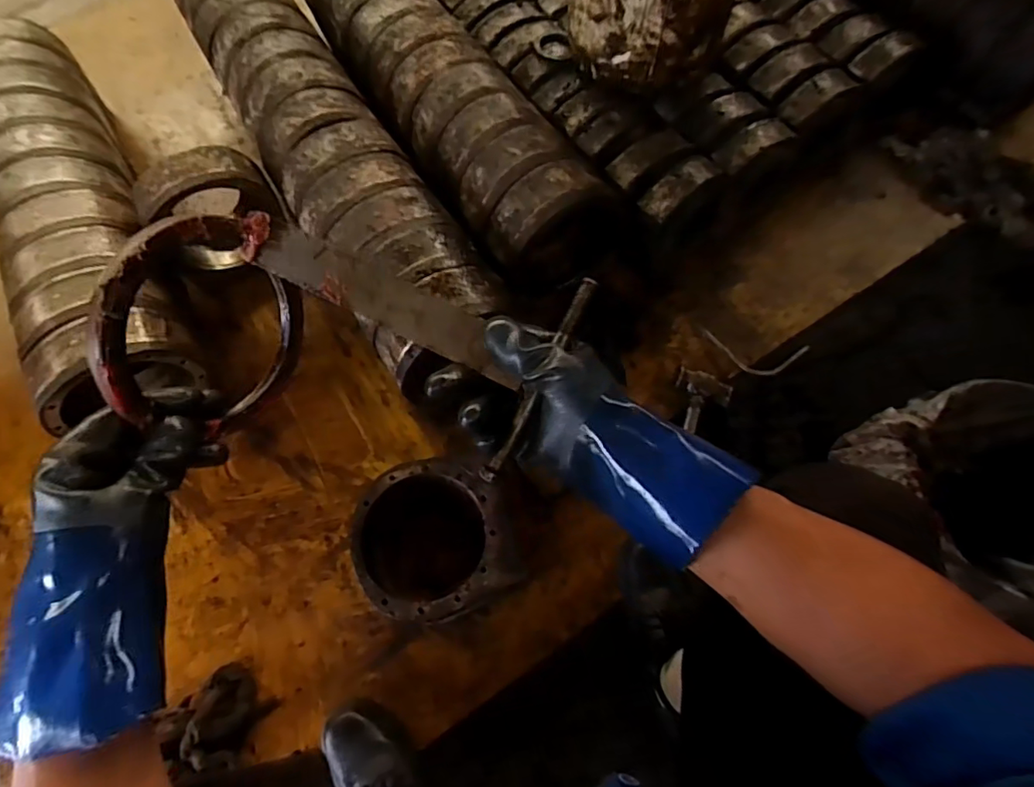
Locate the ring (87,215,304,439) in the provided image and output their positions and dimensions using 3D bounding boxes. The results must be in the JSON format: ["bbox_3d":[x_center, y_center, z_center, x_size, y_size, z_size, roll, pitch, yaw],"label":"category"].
[{"bbox_3d":[-0.211,-0.041,0.382,0.017,0.152,0.141,15,68,17],"label":"ring"}]

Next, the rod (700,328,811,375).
[{"bbox_3d":[0.438,-0.070,1.023,0.184,0.022,0.083,12,51,19],"label":"rod"}]

